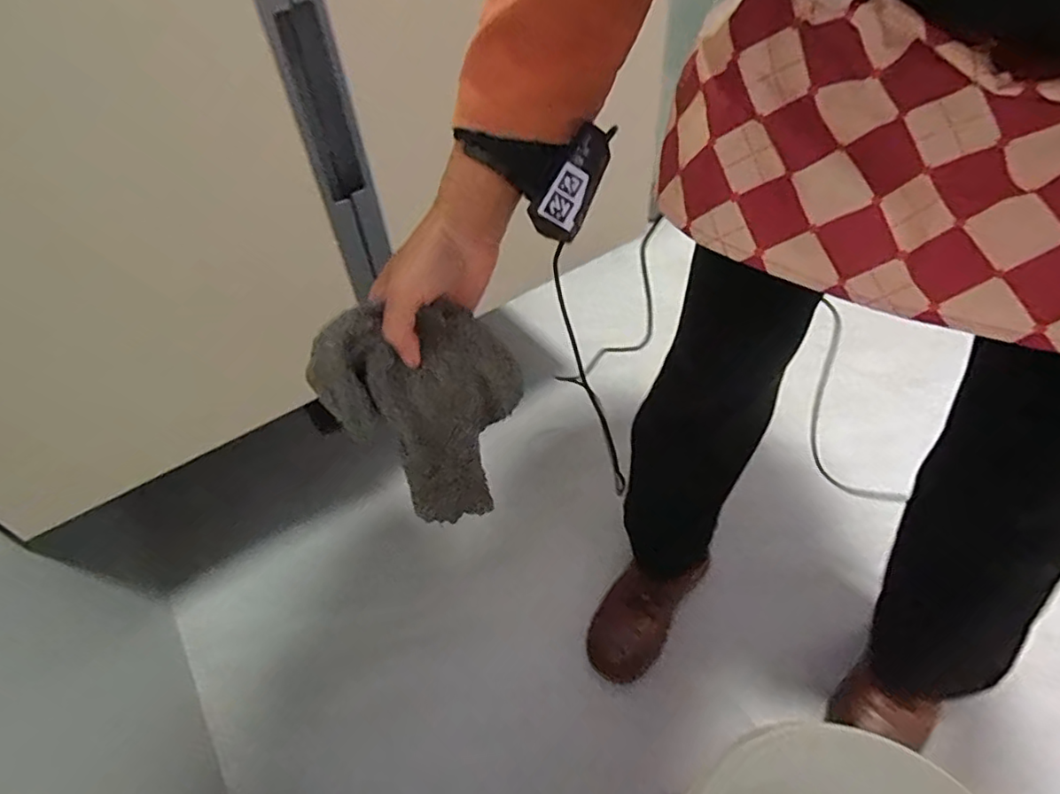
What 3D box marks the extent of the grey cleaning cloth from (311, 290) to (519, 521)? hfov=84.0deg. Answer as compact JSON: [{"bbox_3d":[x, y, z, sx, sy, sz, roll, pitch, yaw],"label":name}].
[{"bbox_3d":[-0.074,0.021,0.439,0.134,0.193,0.057,-10,51,-9],"label":"grey cleaning cloth"}]

